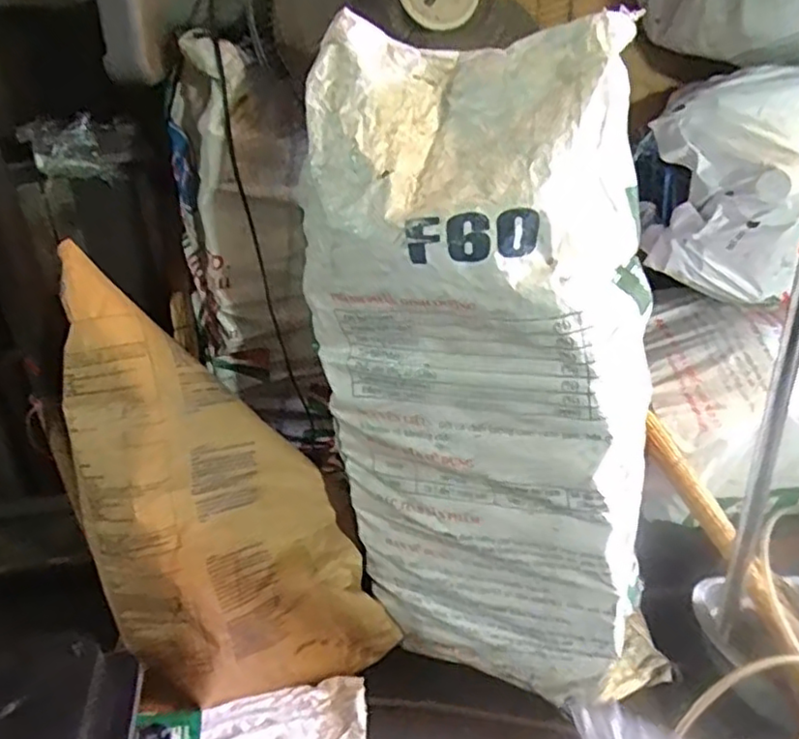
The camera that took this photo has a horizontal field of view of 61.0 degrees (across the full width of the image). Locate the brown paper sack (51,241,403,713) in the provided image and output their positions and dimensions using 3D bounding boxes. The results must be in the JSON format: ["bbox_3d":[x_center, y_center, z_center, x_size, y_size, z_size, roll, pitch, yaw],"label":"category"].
[{"bbox_3d":[-0.305,0.171,0.962,0.197,0.718,0.297,-19,15,44],"label":"brown paper sack"}]

